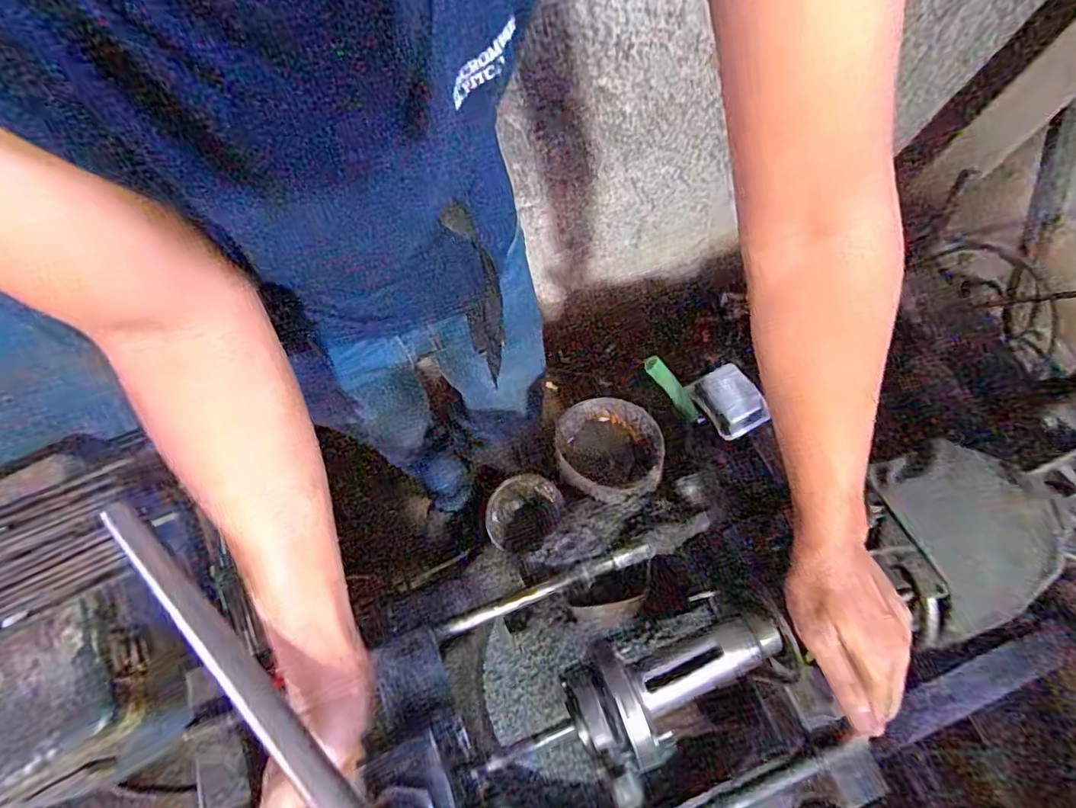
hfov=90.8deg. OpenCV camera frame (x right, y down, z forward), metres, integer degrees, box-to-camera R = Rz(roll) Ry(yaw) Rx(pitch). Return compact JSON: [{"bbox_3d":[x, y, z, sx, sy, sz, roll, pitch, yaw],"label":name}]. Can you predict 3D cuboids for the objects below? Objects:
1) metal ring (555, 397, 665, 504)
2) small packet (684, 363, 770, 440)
[{"bbox_3d":[0.081,0.058,0.601,0.115,0.045,0.130,-15,48,-4],"label":"metal ring"},{"bbox_3d":[0.225,-0.004,0.622,0.061,0.030,0.084,-24,66,-11],"label":"small packet"}]

